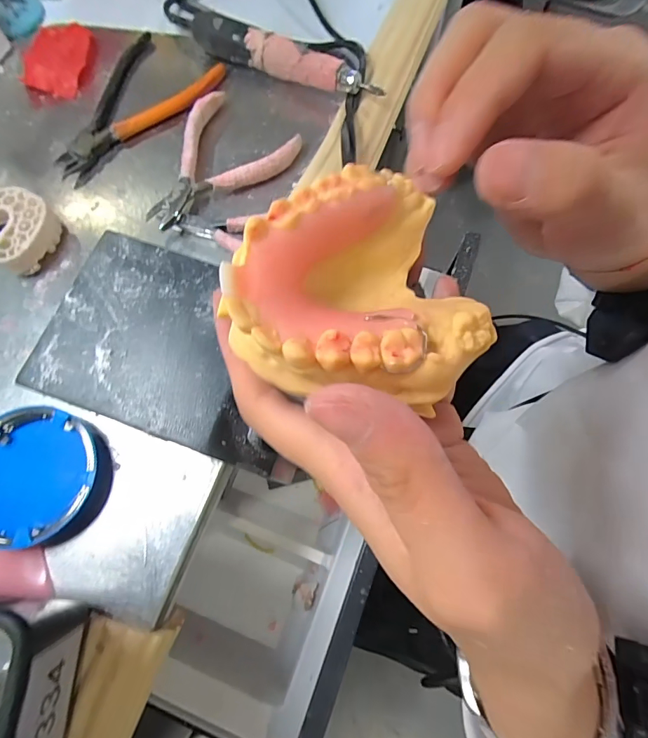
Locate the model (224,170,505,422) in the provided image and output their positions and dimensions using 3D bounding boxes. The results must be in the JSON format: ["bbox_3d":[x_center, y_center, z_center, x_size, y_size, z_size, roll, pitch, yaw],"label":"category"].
[{"bbox_3d":[0.008,-0.019,0.118,0.064,0.025,0.068,-20,74,-5],"label":"model"}]

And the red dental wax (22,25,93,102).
[{"bbox_3d":[-0.225,-0.265,0.348,0.054,0.009,0.085,-9,73,-2],"label":"red dental wax"}]

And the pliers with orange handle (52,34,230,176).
[{"bbox_3d":[-0.159,-0.210,0.327,0.086,0.010,0.145,34,77,10],"label":"pliers with orange handle"}]

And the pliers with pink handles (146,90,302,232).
[{"bbox_3d":[-0.088,-0.159,0.307,0.121,0.017,0.081,-36,76,-9],"label":"pliers with pink handles"}]

